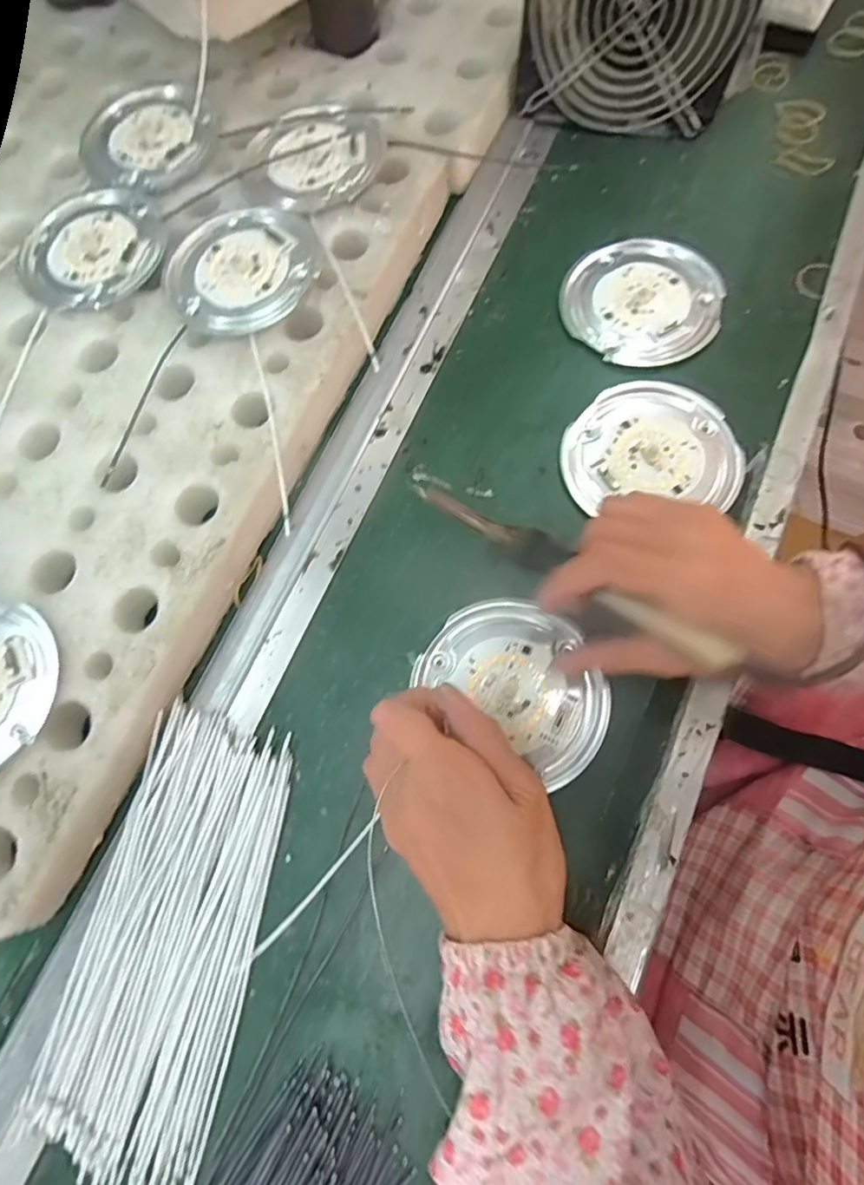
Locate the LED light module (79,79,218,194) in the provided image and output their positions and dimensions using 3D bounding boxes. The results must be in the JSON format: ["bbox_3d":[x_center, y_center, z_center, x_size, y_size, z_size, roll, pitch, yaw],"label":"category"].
[{"bbox_3d":[-0.217,-0.341,0.402,0.105,0.018,0.098,8,76,2],"label":"LED light module"}]

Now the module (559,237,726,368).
[{"bbox_3d":[0.146,-0.201,0.373,0.099,0.014,0.103,-40,79,-9],"label":"module"}]

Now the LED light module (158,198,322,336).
[{"bbox_3d":[-0.128,-0.223,0.363,0.102,0.012,0.107,-1,76,0],"label":"LED light module"}]

